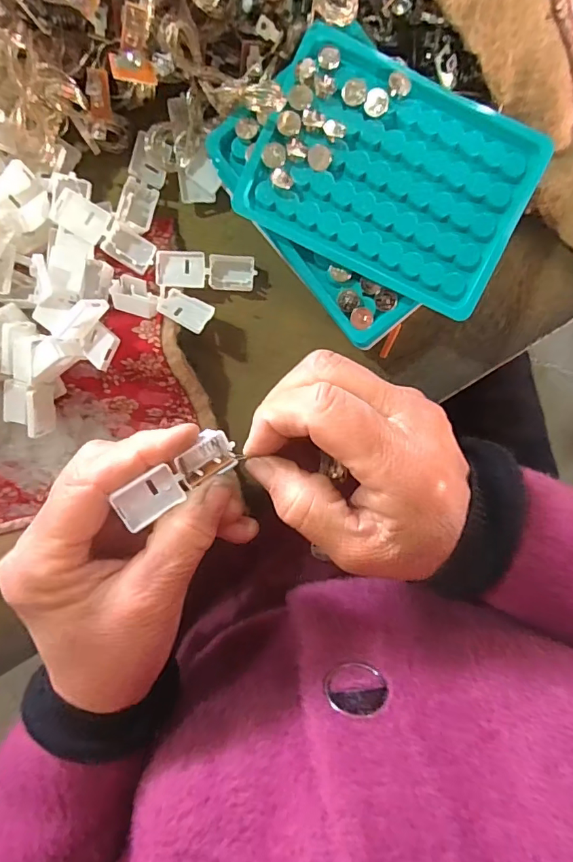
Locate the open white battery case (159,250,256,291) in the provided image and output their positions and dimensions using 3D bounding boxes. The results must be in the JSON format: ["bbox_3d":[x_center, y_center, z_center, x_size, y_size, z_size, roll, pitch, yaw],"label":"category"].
[{"bbox_3d":[-0.046,-0.093,0.275,0.055,0.014,0.021,0,98,-13],"label":"open white battery case"}]

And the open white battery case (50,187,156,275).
[{"bbox_3d":[-0.100,-0.109,0.263,0.054,0.011,0.019,30,98,-21],"label":"open white battery case"}]

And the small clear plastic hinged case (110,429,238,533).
[{"bbox_3d":[-0.048,0.021,0.208,0.055,0.010,0.019,-35,97,-21],"label":"small clear plastic hinged case"}]

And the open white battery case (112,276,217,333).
[{"bbox_3d":[-0.069,-0.070,0.263,0.055,0.010,0.024,16,58,2],"label":"open white battery case"}]

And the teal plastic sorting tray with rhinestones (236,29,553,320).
[{"bbox_3d":[0.051,-0.125,0.234,0.130,0.009,0.092,26,98,-3],"label":"teal plastic sorting tray with rhinestones"}]

